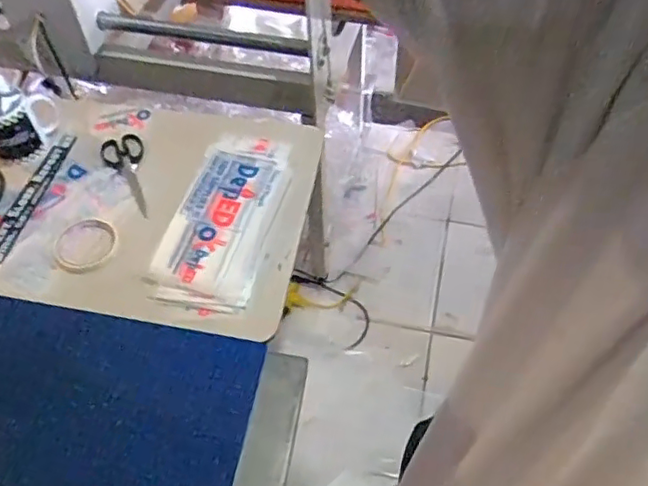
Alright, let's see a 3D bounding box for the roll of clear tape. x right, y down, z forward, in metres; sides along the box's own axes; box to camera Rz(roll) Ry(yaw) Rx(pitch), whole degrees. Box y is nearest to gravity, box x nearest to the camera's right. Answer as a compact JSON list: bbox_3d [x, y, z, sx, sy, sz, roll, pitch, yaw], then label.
[{"bbox_3d":[-0.343,0.005,0.857,0.084,0.014,0.093,0,53,2],"label":"roll of clear tape"}]

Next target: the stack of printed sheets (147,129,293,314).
[{"bbox_3d":[-0.141,-0.042,0.879,0.141,0.030,0.314,11,54,10],"label":"stack of printed sheets"}]

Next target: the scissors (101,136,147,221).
[{"bbox_3d":[-0.306,-0.109,0.948,0.066,0.014,0.148,-21,69,-13],"label":"scissors"}]

